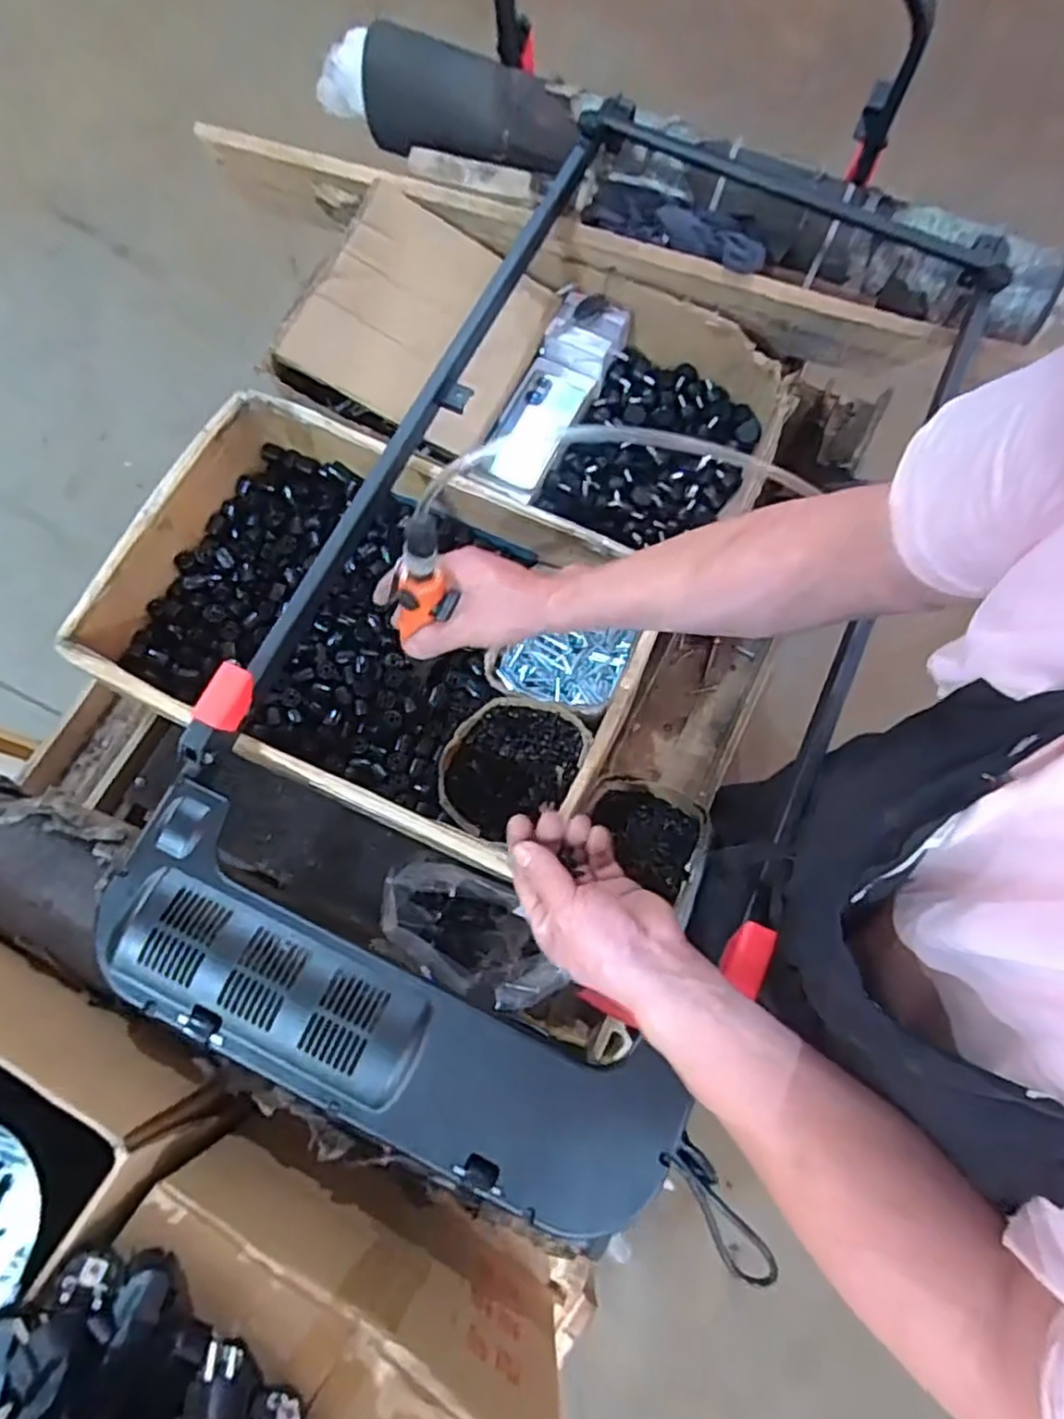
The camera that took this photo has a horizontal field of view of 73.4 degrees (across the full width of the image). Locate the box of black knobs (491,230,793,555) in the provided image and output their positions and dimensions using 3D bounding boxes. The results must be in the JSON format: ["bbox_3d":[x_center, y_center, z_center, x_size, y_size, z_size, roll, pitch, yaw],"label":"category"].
[{"bbox_3d":[0.128,-0.357,0.862,0.326,0.104,0.293,17,75,4],"label":"box of black knobs"}]

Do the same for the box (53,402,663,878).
[{"bbox_3d":[-0.162,-0.087,0.766,0.526,0.138,0.359,22,75,5],"label":"box"}]

